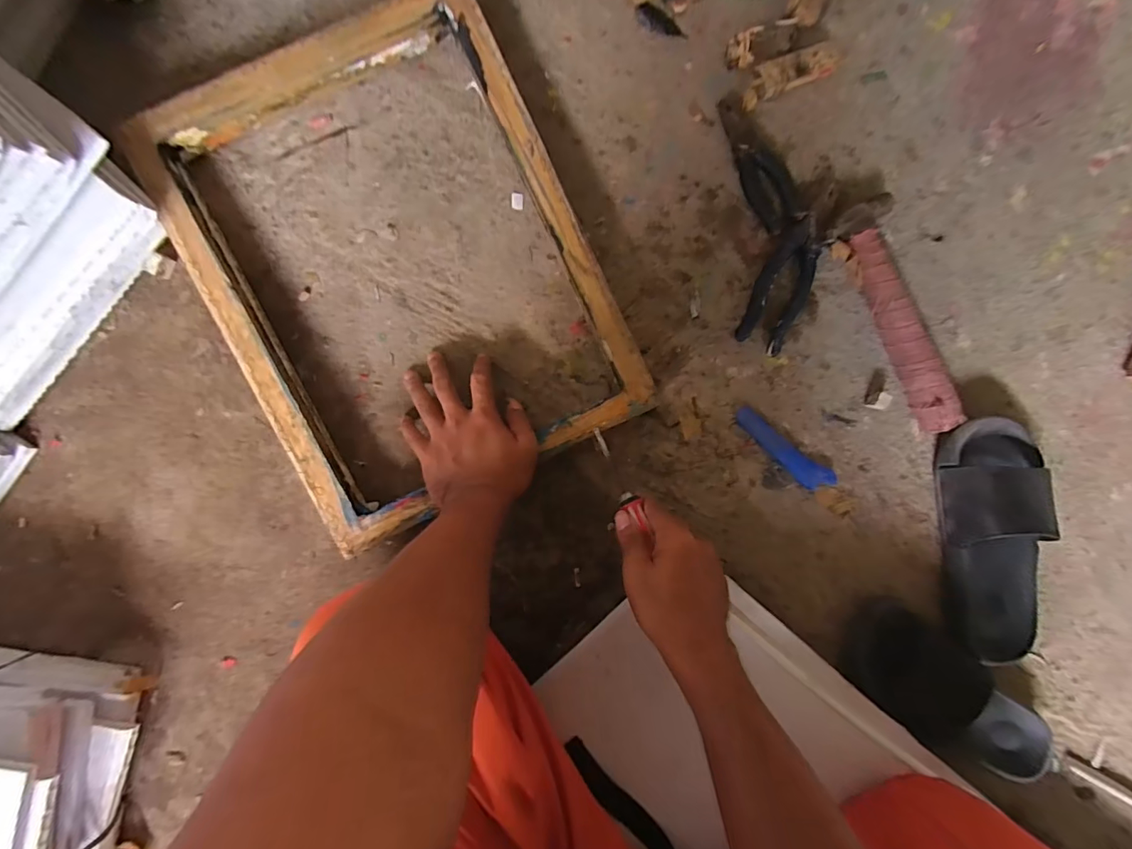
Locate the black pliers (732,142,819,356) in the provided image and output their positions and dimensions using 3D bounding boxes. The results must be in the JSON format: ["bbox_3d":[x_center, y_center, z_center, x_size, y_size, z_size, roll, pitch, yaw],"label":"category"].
[{"bbox_3d":[0.231,-0.188,0.517,0.089,0.019,0.214,-3,95,-3],"label":"black pliers"}]

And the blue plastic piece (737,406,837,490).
[{"bbox_3d":[0.247,0.031,0.542,0.136,0.011,0.032,36,92,-5],"label":"blue plastic piece"}]

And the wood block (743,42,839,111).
[{"bbox_3d":[0.238,-0.374,0.506,0.112,0.016,0.036,-23,95,-1],"label":"wood block"}]

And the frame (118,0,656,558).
[{"bbox_3d":[-0.161,-0.144,0.472,0.357,0.043,0.447,-26,95,-1],"label":"frame"}]

